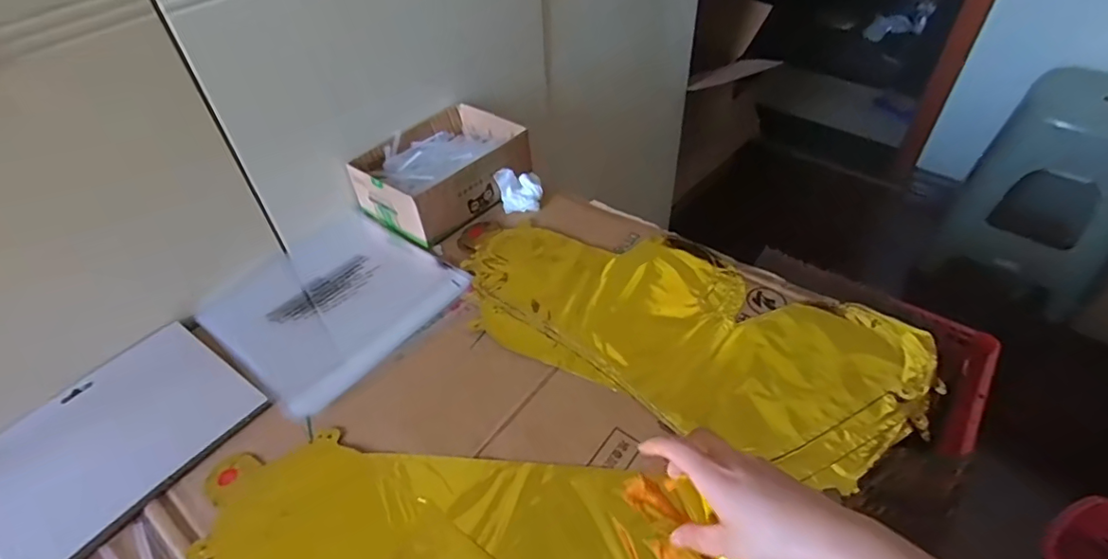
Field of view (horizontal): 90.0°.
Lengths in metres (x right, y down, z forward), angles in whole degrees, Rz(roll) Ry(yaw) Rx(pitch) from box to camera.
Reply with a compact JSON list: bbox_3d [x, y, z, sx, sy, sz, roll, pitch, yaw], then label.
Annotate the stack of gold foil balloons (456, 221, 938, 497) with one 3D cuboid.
[{"bbox_3d":[0.104,0.032,0.542,0.462,0.010,0.204,20,49,22],"label":"stack of gold foil balloons"}]

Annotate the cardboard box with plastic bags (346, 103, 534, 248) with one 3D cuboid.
[{"bbox_3d":[-0.134,-0.137,0.684,0.144,0.063,0.194,31,54,29],"label":"cardboard box with plastic bags"}]

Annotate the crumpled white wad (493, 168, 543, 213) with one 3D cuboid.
[{"bbox_3d":[-0.041,-0.111,0.661,0.052,0.039,0.044,-11,45,-8],"label":"crumpled white wad"}]

